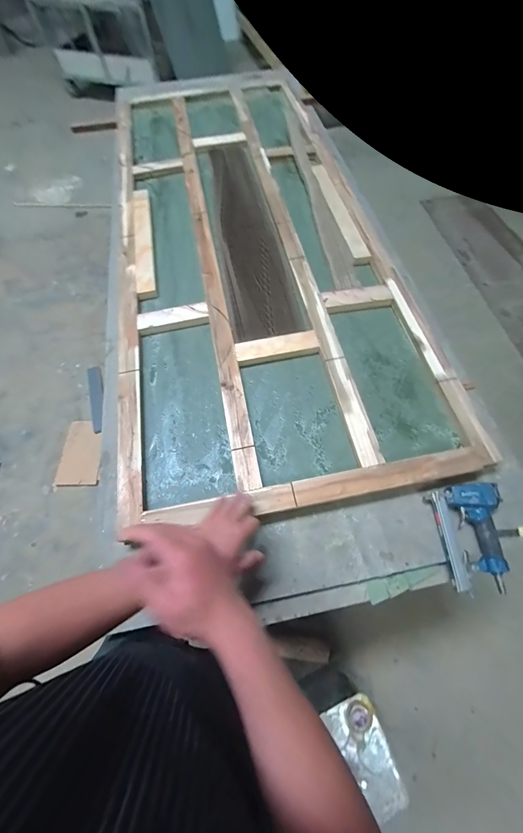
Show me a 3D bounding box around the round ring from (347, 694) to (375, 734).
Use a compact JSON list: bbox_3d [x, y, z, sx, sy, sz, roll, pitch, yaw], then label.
[{"bbox_3d":[0.263,0.782,0.814,0.067,0.021,0.079,30,68,15],"label":"round ring"}]

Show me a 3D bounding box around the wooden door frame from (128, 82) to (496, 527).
[{"bbox_3d":[-0.042,-0.686,1.067,0.808,0.039,1.967,-8,64,-3],"label":"wooden door frame"}]

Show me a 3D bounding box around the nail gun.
[{"bbox_3d":[0.429,0.237,0.623,0.137,0.041,0.194,-6,64,-2],"label":"nail gun"}]

